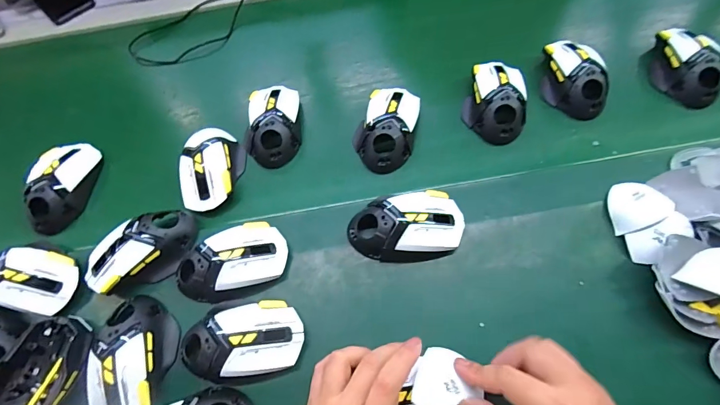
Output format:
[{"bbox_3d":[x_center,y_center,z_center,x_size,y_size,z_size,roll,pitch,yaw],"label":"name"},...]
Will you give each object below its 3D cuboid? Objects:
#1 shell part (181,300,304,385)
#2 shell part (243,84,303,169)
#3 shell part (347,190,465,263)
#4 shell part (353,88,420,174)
[{"bbox_3d":[-0.112,0.130,0.357,0.111,0.031,0.071,0,64,5],"label":"shell part"},{"bbox_3d":[-0.107,-0.104,0.485,0.070,0.037,0.119,-1,64,5],"label":"shell part"},{"bbox_3d":[0.049,0.024,0.396,0.121,0.038,0.072,-12,64,-1],"label":"shell part"},{"bbox_3d":[0.033,-0.097,0.468,0.072,0.034,0.117,9,65,9],"label":"shell part"}]

